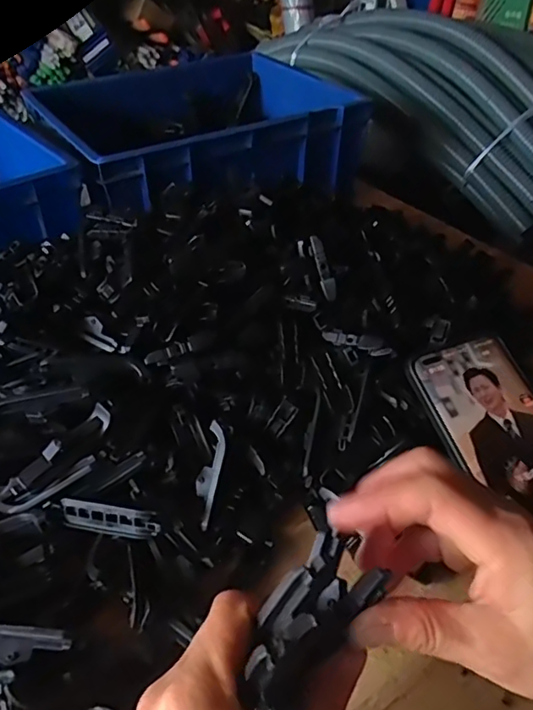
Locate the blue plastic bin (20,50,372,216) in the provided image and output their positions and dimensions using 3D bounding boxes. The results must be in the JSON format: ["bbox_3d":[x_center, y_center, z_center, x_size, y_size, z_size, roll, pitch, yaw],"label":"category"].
[{"bbox_3d":[-0.080,-0.274,0.663,0.322,0.093,0.251,-23,46,-24],"label":"blue plastic bin"}]

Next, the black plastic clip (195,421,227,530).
[{"bbox_3d":[-0.037,0.078,0.362,0.014,0.006,0.066,8,78,10],"label":"black plastic clip"}]

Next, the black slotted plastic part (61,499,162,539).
[{"bbox_3d":[-0.094,0.098,0.333,0.063,0.012,0.013,8,42,9],"label":"black slotted plastic part"}]

